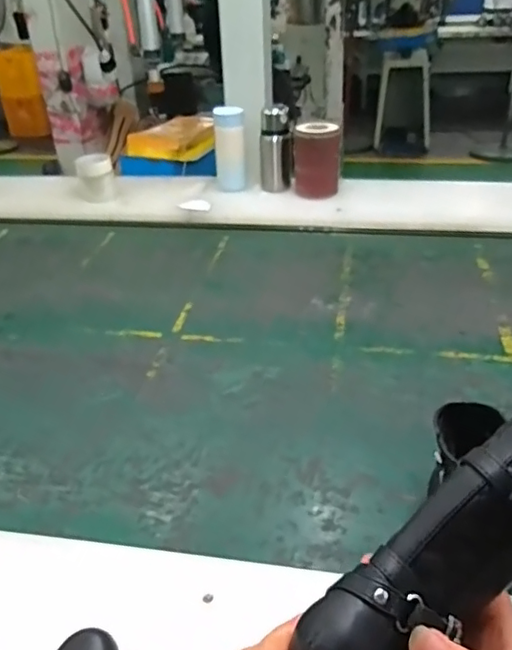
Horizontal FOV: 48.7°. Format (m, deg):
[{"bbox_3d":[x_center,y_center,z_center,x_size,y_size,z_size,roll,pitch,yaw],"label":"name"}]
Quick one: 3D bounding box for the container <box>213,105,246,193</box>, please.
[{"bbox_3d":[-0.062,-0.425,1.357,0.074,0.171,0.064,-4,32,-2],"label":"container"}]

